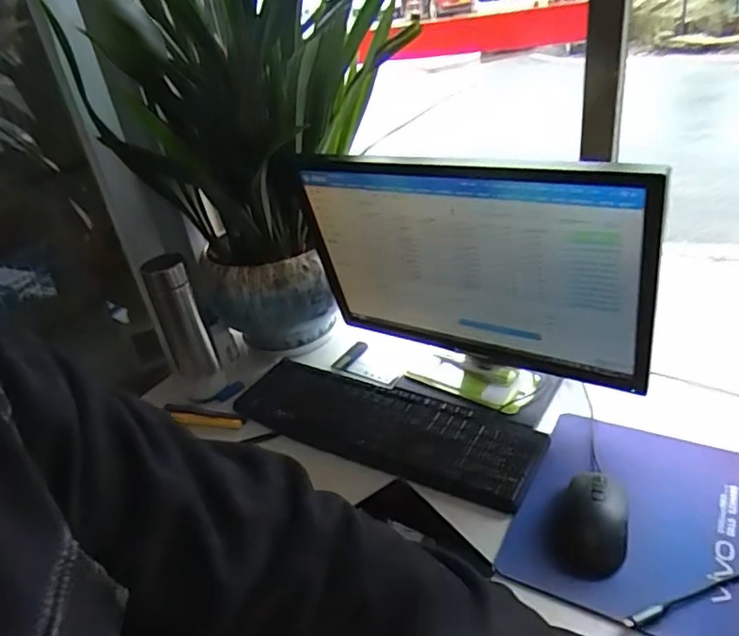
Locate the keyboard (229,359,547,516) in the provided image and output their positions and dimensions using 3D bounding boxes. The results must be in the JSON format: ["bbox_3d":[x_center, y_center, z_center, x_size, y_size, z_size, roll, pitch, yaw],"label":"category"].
[{"bbox_3d":[0.008,0.130,0.733,0.418,0.017,0.129,11,36,30],"label":"keyboard"}]

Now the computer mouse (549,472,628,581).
[{"bbox_3d":[0.219,0.197,0.557,0.068,0.035,0.110,6,34,24],"label":"computer mouse"}]

